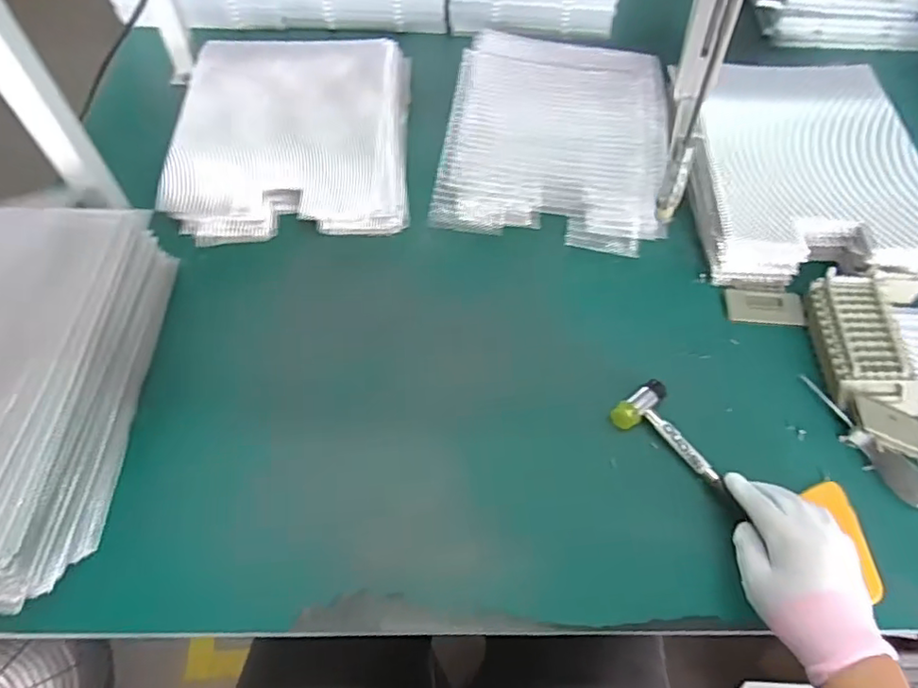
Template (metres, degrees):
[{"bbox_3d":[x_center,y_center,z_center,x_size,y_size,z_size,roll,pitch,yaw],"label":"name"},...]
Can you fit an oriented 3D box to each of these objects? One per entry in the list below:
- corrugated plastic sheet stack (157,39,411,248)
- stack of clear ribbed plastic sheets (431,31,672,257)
[{"bbox_3d":[-0.210,-0.281,0.753,0.282,0.060,0.329,-1,59,-3],"label":"corrugated plastic sheet stack"},{"bbox_3d":[0.134,-0.281,0.765,0.287,0.050,0.359,8,59,3],"label":"stack of clear ribbed plastic sheets"}]

